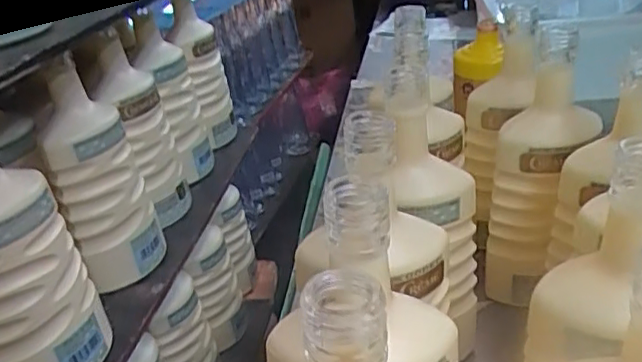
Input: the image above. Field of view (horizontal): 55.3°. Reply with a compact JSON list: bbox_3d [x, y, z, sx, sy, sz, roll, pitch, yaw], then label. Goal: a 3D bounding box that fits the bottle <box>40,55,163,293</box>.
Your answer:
[{"bbox_3d":[-0.208,-0.005,0.584,0.068,0.216,0.065,-10,28,-2],"label":"bottle"}]

